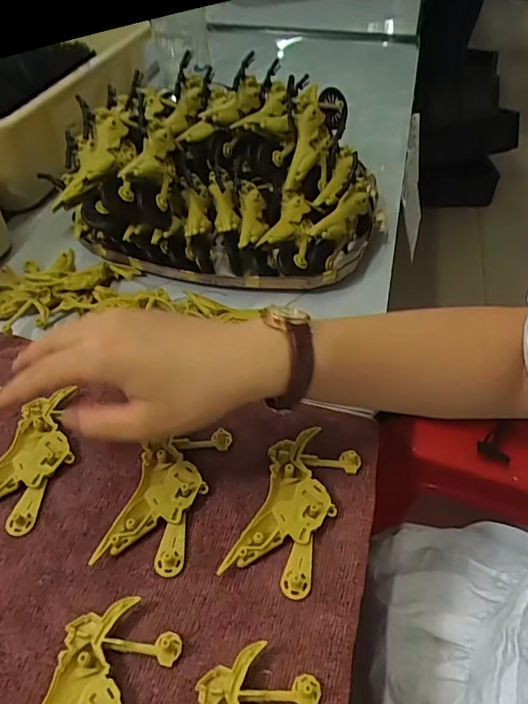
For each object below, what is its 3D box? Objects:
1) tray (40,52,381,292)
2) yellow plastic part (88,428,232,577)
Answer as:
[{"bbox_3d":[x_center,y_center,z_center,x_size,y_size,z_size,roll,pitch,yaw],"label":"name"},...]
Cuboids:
[{"bbox_3d":[-0.038,-0.170,0.477,0.288,0.111,0.198,11,49,10],"label":"tray"},{"bbox_3d":[-0.058,0.086,0.313,0.049,0.010,0.094,10,49,9],"label":"yellow plastic part"}]

